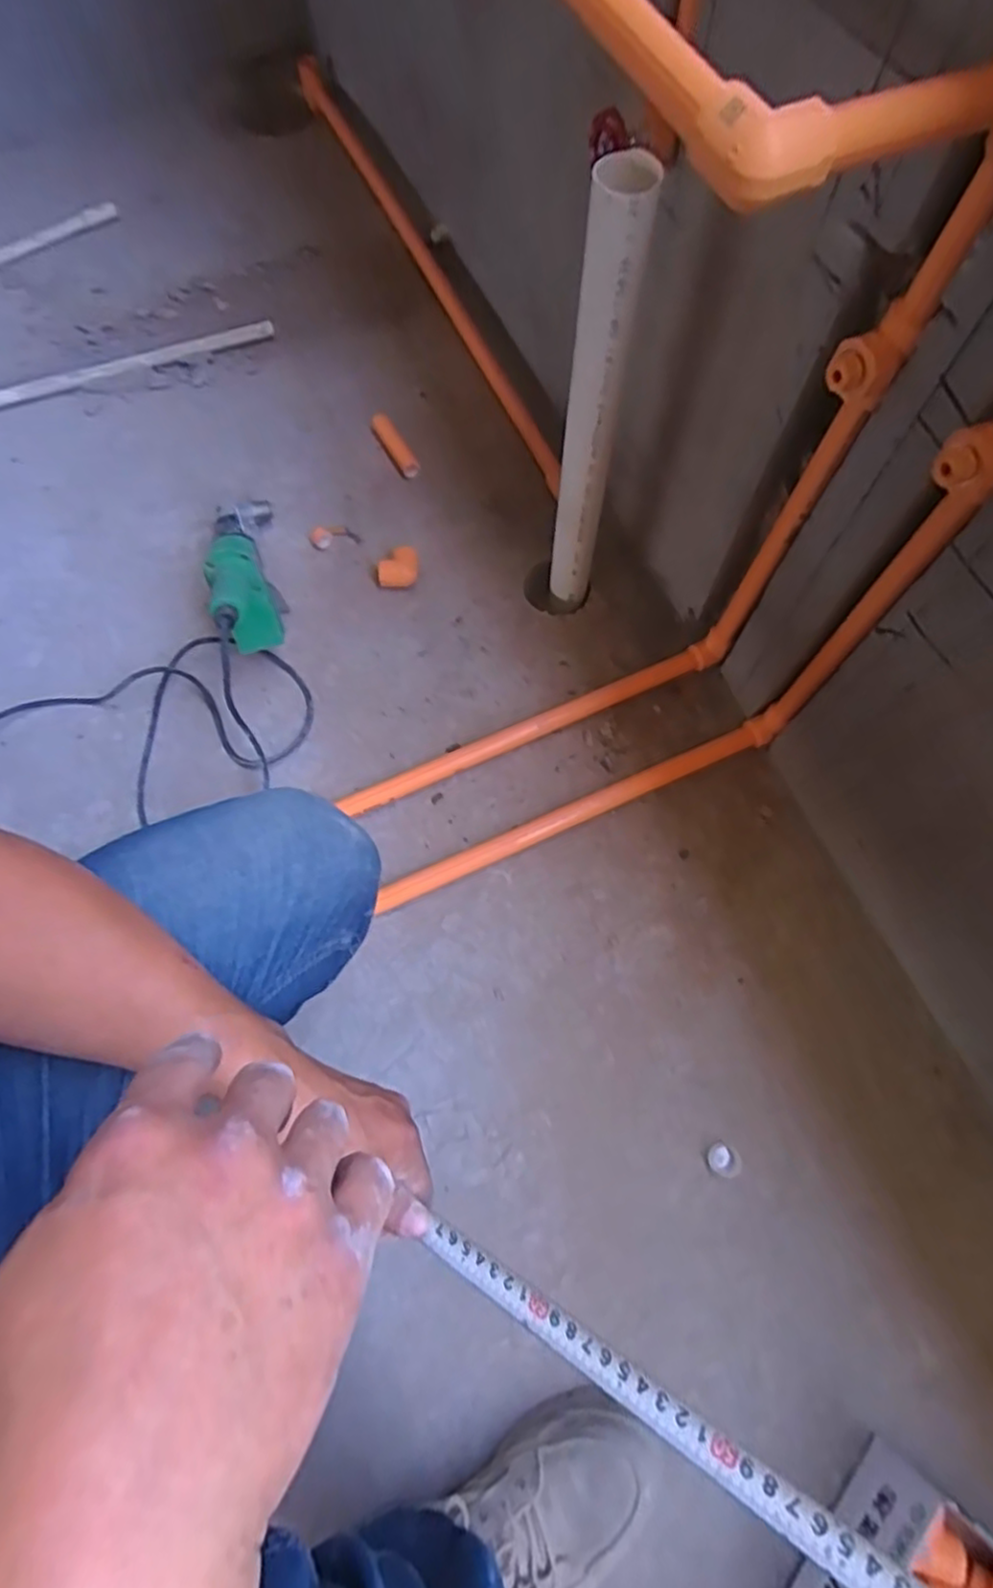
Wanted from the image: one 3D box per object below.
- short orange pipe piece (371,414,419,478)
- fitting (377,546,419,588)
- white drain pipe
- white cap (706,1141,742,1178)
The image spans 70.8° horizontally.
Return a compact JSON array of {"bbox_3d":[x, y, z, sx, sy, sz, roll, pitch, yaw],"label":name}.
[{"bbox_3d":[-0.146,-0.498,1.000,0.033,0.024,0.114,-27,72,-8],"label":"short orange pipe piece"},{"bbox_3d":[-0.130,-0.294,0.916,0.055,0.035,0.041,-11,70,-2],"label":"fitting"},{"bbox_3d":[0.093,-0.351,0.709,0.057,0.466,0.054,17,72,8],"label":"white drain pipe"},{"bbox_3d":[0.221,0.358,0.683,0.033,0.019,0.030,-1,70,1],"label":"white cap"}]

